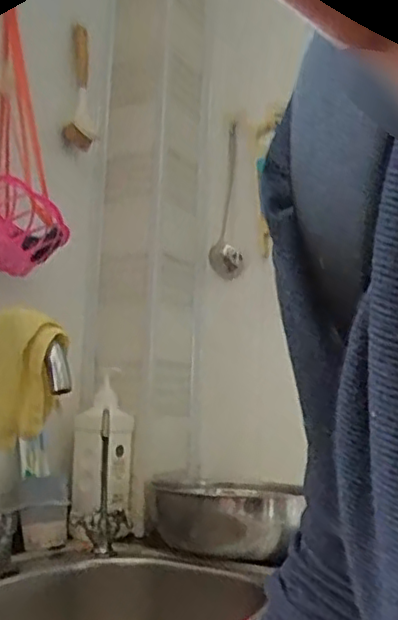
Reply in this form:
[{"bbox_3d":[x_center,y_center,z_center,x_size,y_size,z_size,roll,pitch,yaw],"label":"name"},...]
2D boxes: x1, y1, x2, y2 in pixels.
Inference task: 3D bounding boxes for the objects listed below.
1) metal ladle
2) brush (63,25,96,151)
[{"bbox_3d":[0.061,-0.233,1.369,0.067,0.334,0.064,2,-9,1],"label":"metal ladle"},{"bbox_3d":[-0.249,-0.468,1.370,0.017,0.298,0.096,-14,-27,27],"label":"brush"}]

